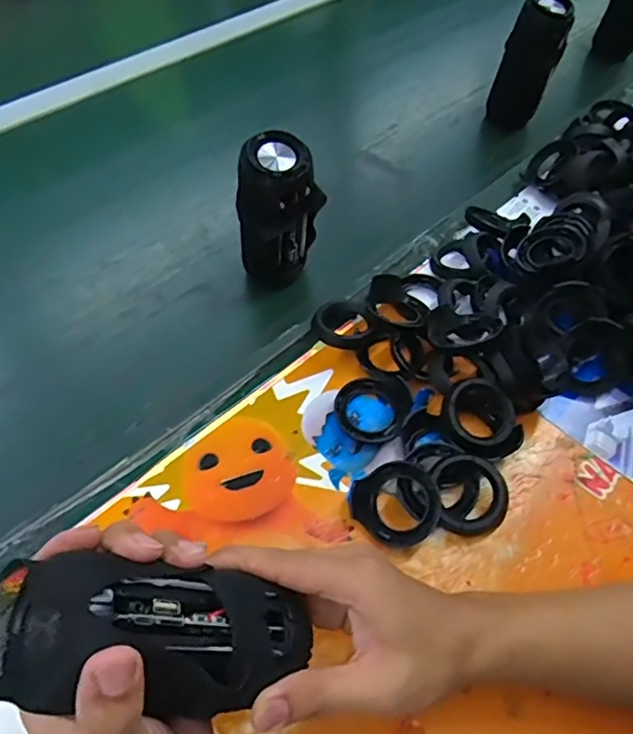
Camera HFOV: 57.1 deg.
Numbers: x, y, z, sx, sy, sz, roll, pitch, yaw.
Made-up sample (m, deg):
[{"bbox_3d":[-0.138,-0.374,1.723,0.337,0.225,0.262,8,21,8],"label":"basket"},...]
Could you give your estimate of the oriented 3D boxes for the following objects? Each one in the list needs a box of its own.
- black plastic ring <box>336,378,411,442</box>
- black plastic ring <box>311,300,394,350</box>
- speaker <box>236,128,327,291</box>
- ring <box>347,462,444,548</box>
[{"bbox_3d":[0.049,0.032,0.496,0.061,0.022,0.060,1,54,-2],"label":"black plastic ring"},{"bbox_3d":[0.027,-0.037,0.517,0.053,0.014,0.060,-33,60,-24],"label":"black plastic ring"},{"bbox_3d":[-0.035,-0.140,0.554,0.067,0.149,0.052,-35,63,-24],"label":"speaker"},{"bbox_3d":[0.061,0.104,0.441,0.062,0.015,0.060,-36,73,-3],"label":"ring"}]

